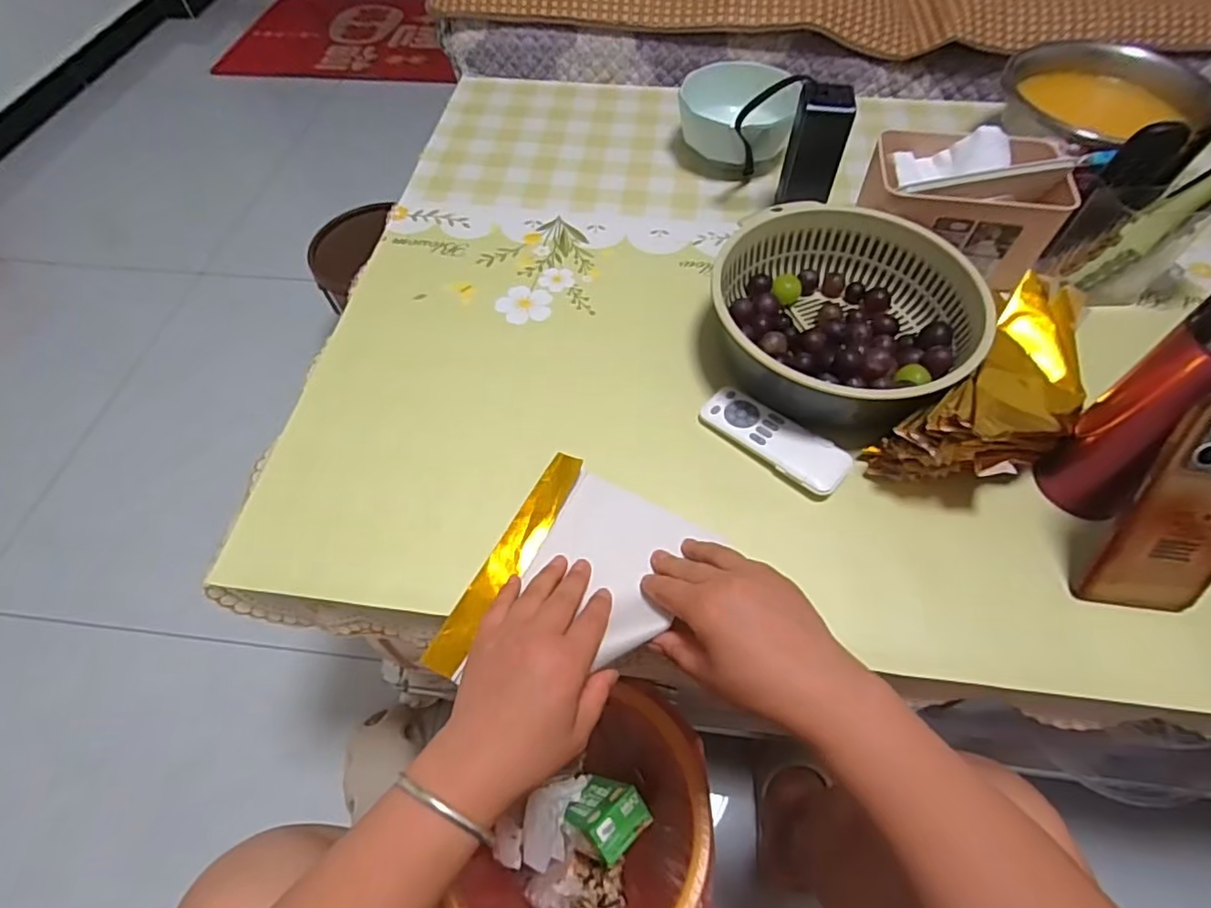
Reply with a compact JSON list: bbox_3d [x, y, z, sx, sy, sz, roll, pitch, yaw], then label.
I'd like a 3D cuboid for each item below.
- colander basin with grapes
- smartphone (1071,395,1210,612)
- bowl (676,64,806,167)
[{"bbox_3d":[0.204,-0.116,0.538,0.212,0.084,0.215,0,57,0],"label":"colander basin with grapes"},{"bbox_3d":[0.370,0.037,0.382,0.069,0.160,0.017,9,34,6],"label":"smartphone"},{"bbox_3d":[0.149,-0.380,0.699,0.125,0.074,0.117,0,57,0],"label":"bowl"}]

